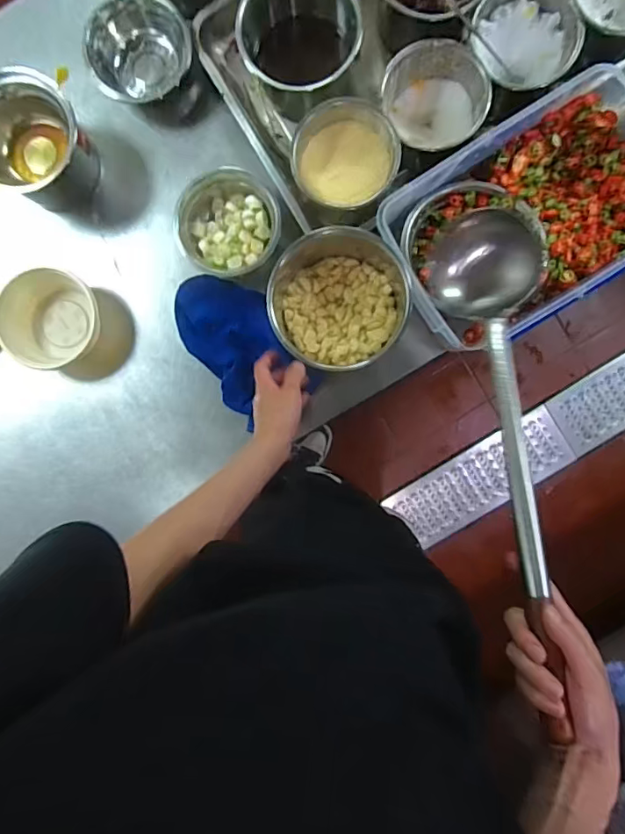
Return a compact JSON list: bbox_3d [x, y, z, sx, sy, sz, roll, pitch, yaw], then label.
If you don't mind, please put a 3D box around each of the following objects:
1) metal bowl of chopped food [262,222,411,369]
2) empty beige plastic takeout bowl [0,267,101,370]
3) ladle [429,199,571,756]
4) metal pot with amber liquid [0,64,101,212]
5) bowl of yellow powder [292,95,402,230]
[{"bbox_3d":[0.036,-0.161,0.710,0.179,0.089,0.192,7,91,2],"label":"metal bowl of chopped food"},{"bbox_3d":[-0.385,-0.145,0.763,0.141,0.057,0.144,0,91,2],"label":"empty beige plastic takeout bowl"},{"bbox_3d":[0.186,0.024,0.513,0.111,0.058,0.494,-1,73,2],"label":"ladle"},{"bbox_3d":[-0.390,-0.381,0.728,0.139,0.126,0.147,0,91,2],"label":"metal pot with amber liquid"},{"bbox_3d":[0.045,-0.344,0.725,0.139,0.080,0.150,7,91,2],"label":"bowl of yellow powder"}]

